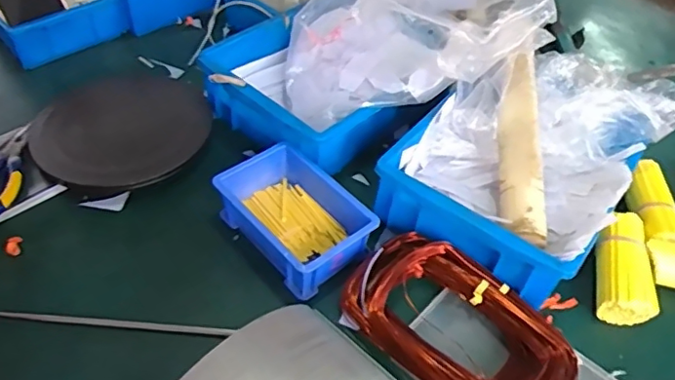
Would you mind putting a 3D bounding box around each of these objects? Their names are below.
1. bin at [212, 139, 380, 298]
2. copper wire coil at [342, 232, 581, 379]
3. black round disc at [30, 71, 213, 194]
[{"bbox_3d":[-0.040,0.025,0.550,0.109,0.044,0.150,-28,55,-26],"label":"bin"},{"bbox_3d":[0.107,0.119,0.491,0.205,0.045,0.115,36,54,26],"label":"copper wire coil"},{"bbox_3d":[-0.247,-0.081,0.654,0.188,0.029,0.213,-4,48,-8],"label":"black round disc"}]

